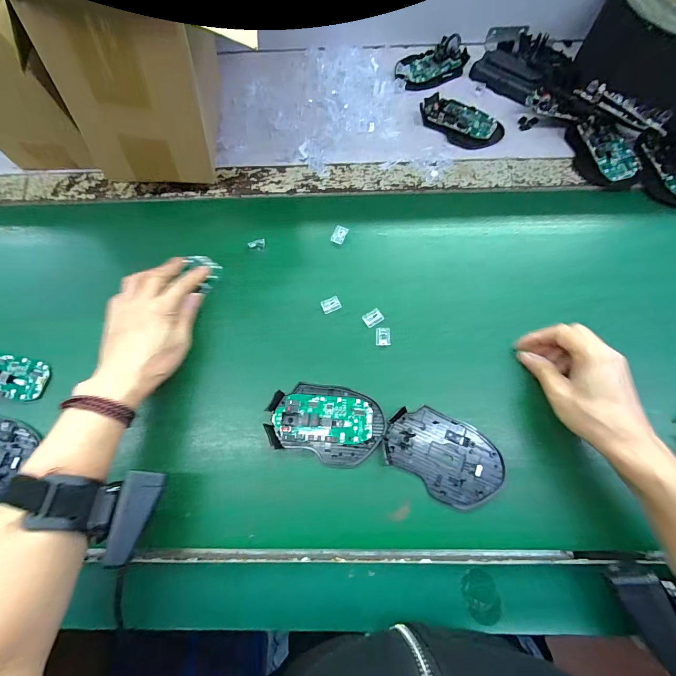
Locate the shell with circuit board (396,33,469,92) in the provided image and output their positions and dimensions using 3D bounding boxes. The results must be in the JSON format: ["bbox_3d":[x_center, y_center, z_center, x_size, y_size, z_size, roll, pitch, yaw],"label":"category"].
[{"bbox_3d":[0.144,-0.415,0.503,0.115,0.021,0.063,-26,73,-7],"label":"shell with circuit board"}]

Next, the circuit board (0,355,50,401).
[{"bbox_3d":[-0.367,0.040,0.369,0.085,0.016,0.043,10,73,4],"label":"circuit board"}]

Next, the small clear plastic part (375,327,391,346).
[{"bbox_3d":[0.049,-0.002,0.370,0.016,0.004,0.020,0,72,1],"label":"small clear plastic part"}]

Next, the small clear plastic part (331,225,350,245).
[{"bbox_3d":[0.002,-0.127,0.418,0.016,0.005,0.021,29,101,9],"label":"small clear plastic part"}]

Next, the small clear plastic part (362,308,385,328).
[{"bbox_3d":[0.040,-0.023,0.379,0.022,0.004,0.016,-29,74,-8],"label":"small clear plastic part"}]

